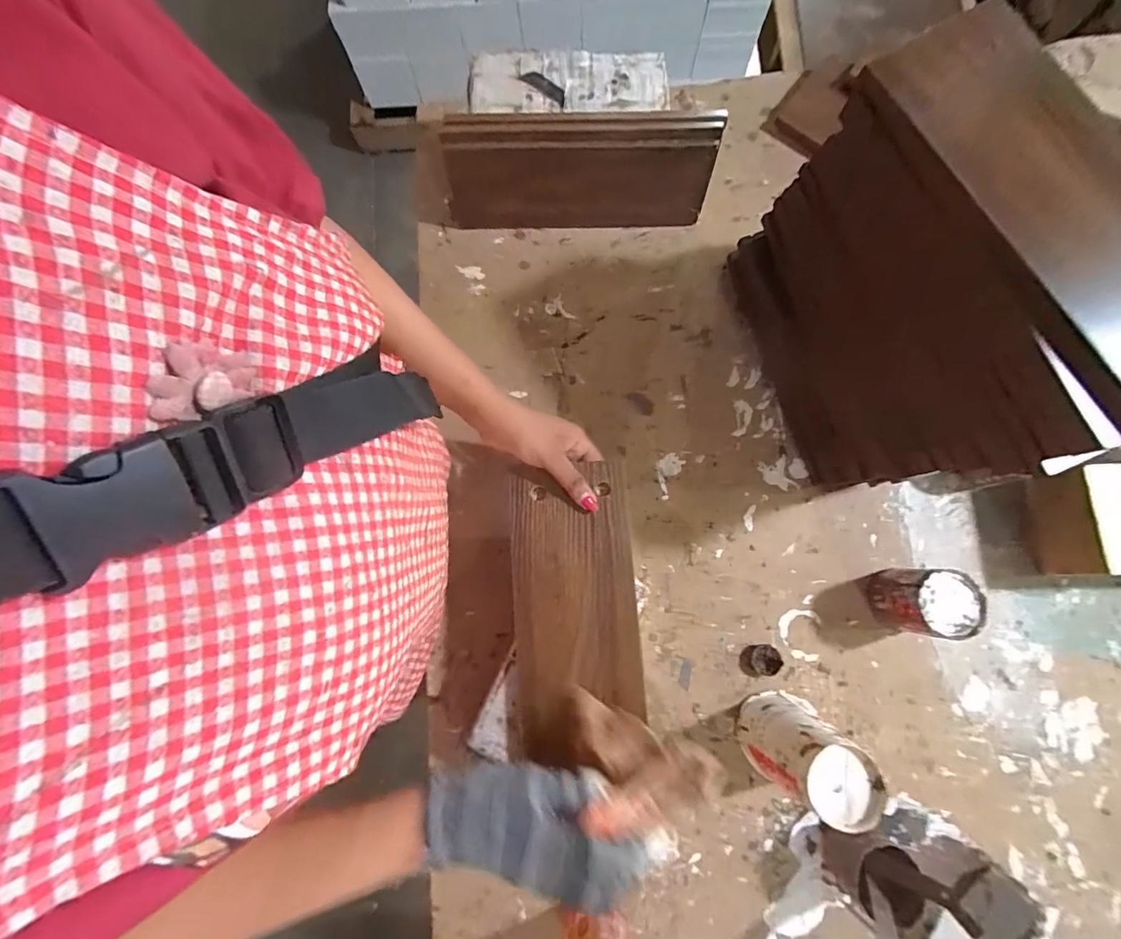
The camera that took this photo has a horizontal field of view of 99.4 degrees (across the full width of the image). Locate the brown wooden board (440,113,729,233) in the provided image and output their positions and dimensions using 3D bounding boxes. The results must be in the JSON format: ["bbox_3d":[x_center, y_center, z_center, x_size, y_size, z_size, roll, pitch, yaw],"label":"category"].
[{"bbox_3d":[0.018,-0.334,0.541,0.296,0.114,0.049,-2,79,0],"label":"brown wooden board"}]

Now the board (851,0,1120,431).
[{"bbox_3d":[0.321,-0.164,0.307,0.083,0.021,0.292,-38,88,25],"label":"board"}]

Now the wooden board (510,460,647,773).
[{"bbox_3d":[0.012,0.127,0.445,0.117,0.021,0.261,-1,79,0],"label":"wooden board"}]

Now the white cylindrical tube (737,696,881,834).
[{"bbox_3d":[0.214,0.257,0.427,0.071,0.122,0.070,0,79,1],"label":"white cylindrical tube"}]

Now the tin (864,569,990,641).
[{"bbox_3d":[0.363,0.133,0.478,0.067,0.075,0.063,0,79,1],"label":"tin"}]

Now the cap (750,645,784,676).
[{"bbox_3d":[0.214,0.198,0.495,0.028,0.014,0.028,0,79,1],"label":"cap"}]

